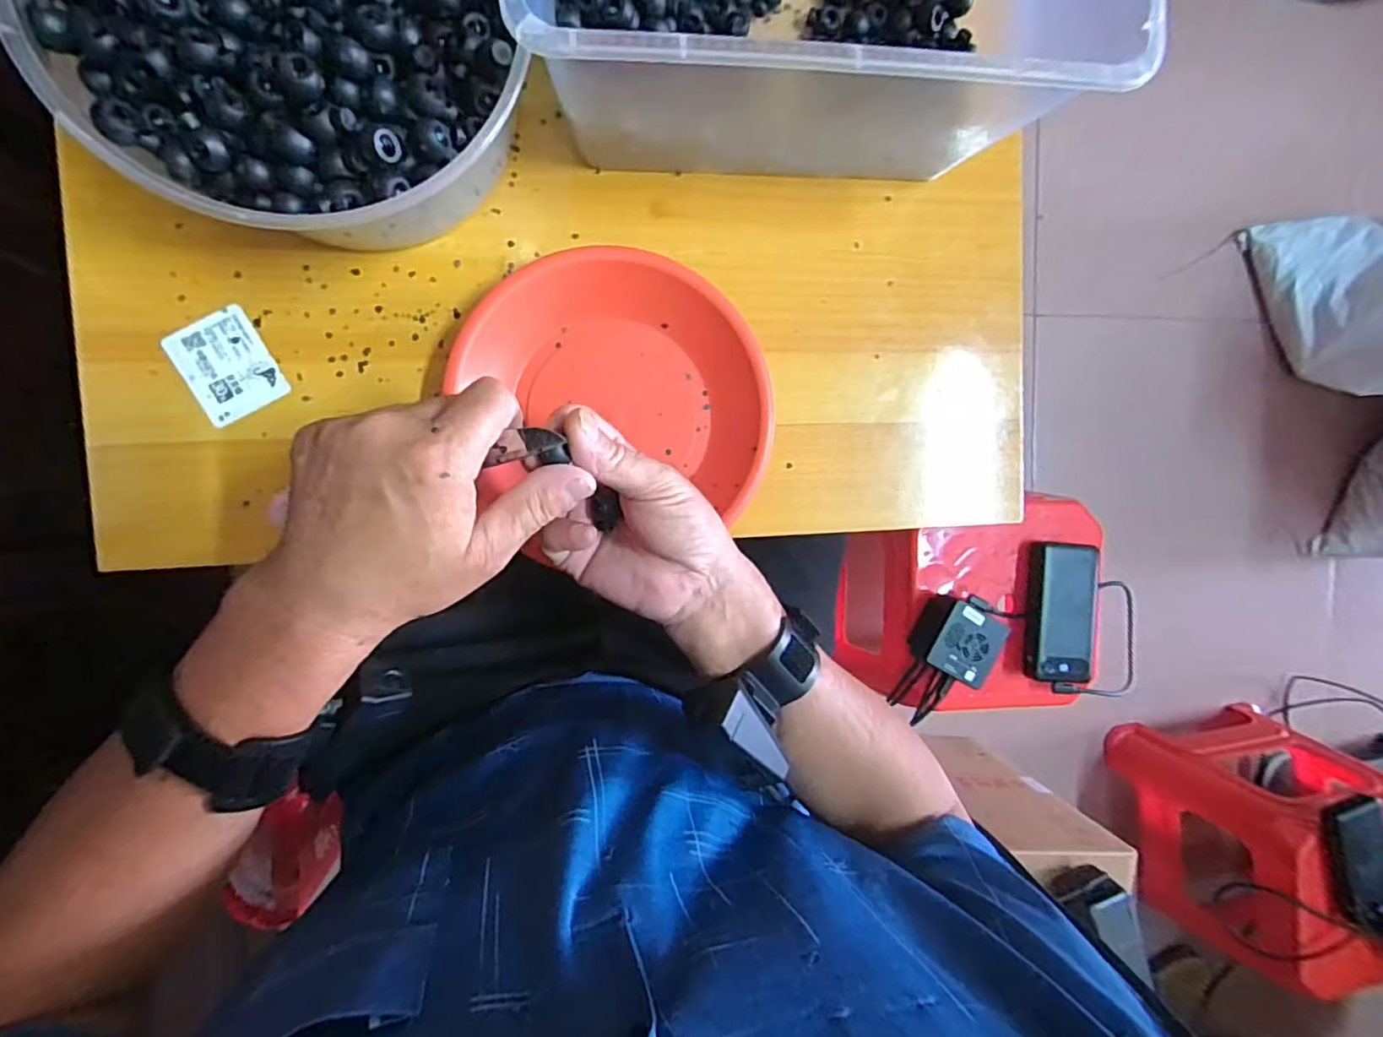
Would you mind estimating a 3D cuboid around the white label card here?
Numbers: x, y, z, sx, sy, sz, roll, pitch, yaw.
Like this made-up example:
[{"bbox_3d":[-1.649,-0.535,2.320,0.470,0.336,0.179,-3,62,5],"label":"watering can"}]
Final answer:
[{"bbox_3d":[-0.280,-0.092,0.368,0.050,0.004,0.060,-30,97,-6],"label":"white label card"}]

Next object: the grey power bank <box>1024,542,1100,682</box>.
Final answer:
[{"bbox_3d":[0.425,0.108,0.695,0.079,0.033,0.156,1,93,-9],"label":"grey power bank"}]

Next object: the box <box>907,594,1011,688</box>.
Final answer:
[{"bbox_3d":[0.294,0.127,0.675,0.086,0.048,0.091,25,89,-9],"label":"box"}]

